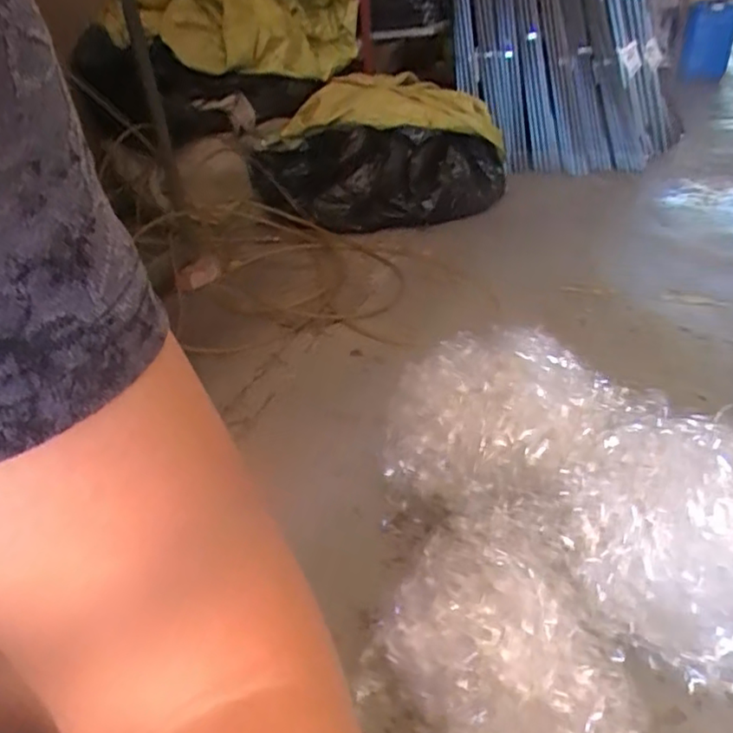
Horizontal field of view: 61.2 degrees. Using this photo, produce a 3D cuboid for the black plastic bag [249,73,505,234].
[{"bbox_3d":[0.013,-0.603,1.819,0.714,0.386,0.329,7,34,17],"label":"black plastic bag"}]

